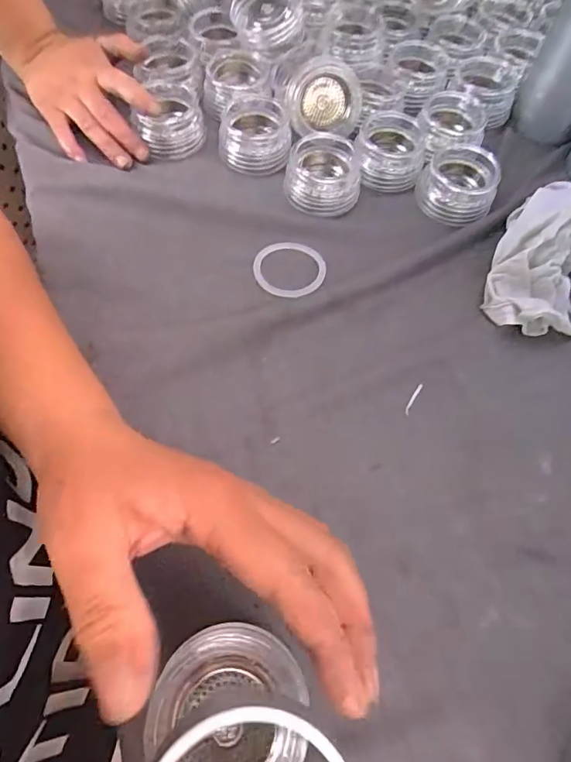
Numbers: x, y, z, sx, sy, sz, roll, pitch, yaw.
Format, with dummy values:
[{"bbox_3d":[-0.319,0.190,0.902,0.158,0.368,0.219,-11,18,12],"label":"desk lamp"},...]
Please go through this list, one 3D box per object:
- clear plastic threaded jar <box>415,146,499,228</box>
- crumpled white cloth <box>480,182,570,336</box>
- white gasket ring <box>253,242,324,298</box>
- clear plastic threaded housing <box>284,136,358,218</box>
[{"bbox_3d":[0.141,-0.163,0.391,0.059,0.032,0.063,1,64,-1],"label":"clear plastic threaded jar"},{"bbox_3d":[0.207,-0.091,0.352,0.099,0.045,0.144,37,69,15],"label":"crumpled white cloth"},{"bbox_3d":[0.003,-0.087,0.365,0.055,0.004,0.054,1,64,-1],"label":"white gasket ring"},{"bbox_3d":[0.030,-0.169,0.394,0.059,0.032,0.057,2,64,-1],"label":"clear plastic threaded housing"}]

